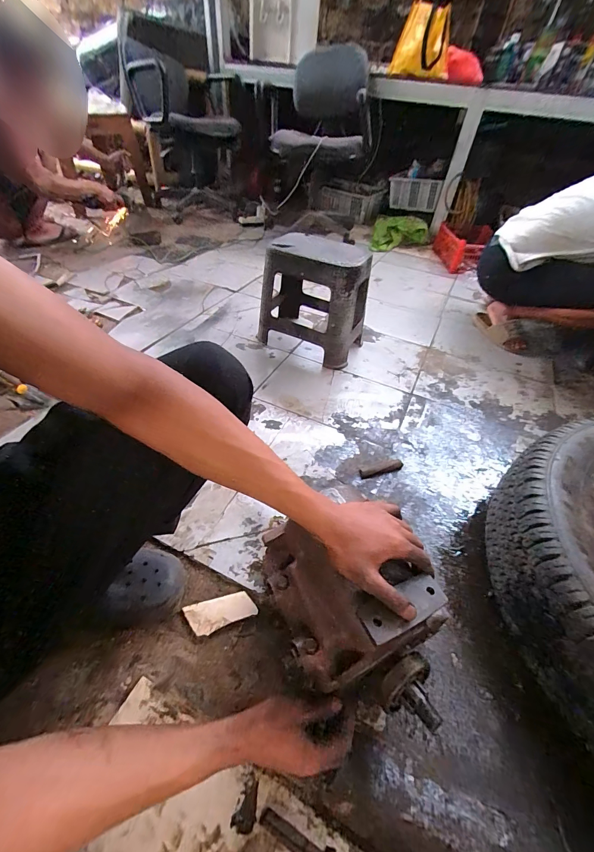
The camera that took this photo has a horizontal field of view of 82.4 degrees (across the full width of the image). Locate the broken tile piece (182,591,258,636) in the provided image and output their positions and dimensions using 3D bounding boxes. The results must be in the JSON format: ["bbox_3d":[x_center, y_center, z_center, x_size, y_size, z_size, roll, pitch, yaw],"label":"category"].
[{"bbox_3d":[-0.124,0.306,0.555,0.110,0.012,0.045,-9,47,-13],"label":"broken tile piece"}]

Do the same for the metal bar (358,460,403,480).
[{"bbox_3d":[0.198,0.101,0.787,0.117,0.011,0.026,-14,48,-18],"label":"metal bar"}]

